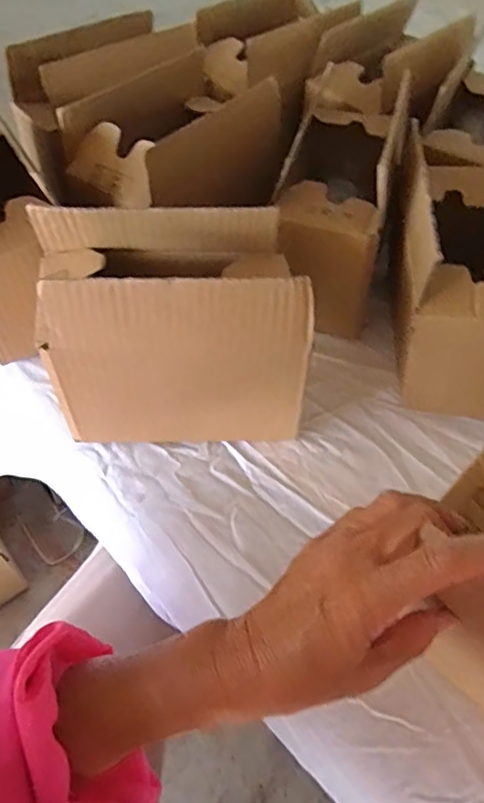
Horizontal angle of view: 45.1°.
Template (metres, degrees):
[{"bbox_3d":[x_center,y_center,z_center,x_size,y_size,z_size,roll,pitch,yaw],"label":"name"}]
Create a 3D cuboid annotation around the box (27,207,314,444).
[{"bbox_3d":[-0.049,-0.052,0.421,0.183,0.152,0.094,1,53,-2],"label":"box"}]

